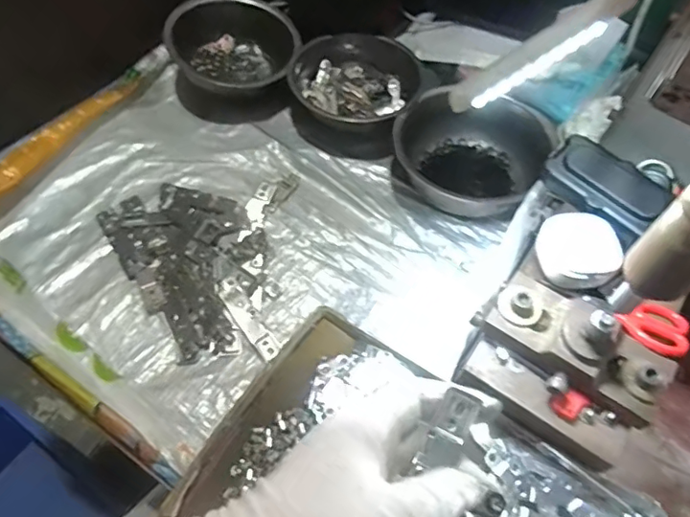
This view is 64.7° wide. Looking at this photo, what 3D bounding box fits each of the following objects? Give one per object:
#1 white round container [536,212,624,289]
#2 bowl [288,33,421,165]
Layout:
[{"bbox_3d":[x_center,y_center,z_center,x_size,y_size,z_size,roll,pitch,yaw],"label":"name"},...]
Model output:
[{"bbox_3d":[0.172,-0.007,0.404,0.051,0.023,0.055,1,60,-2],"label":"white round container"},{"bbox_3d":[0.013,-0.192,0.621,0.141,0.051,0.152,22,61,10],"label":"bowl"}]

